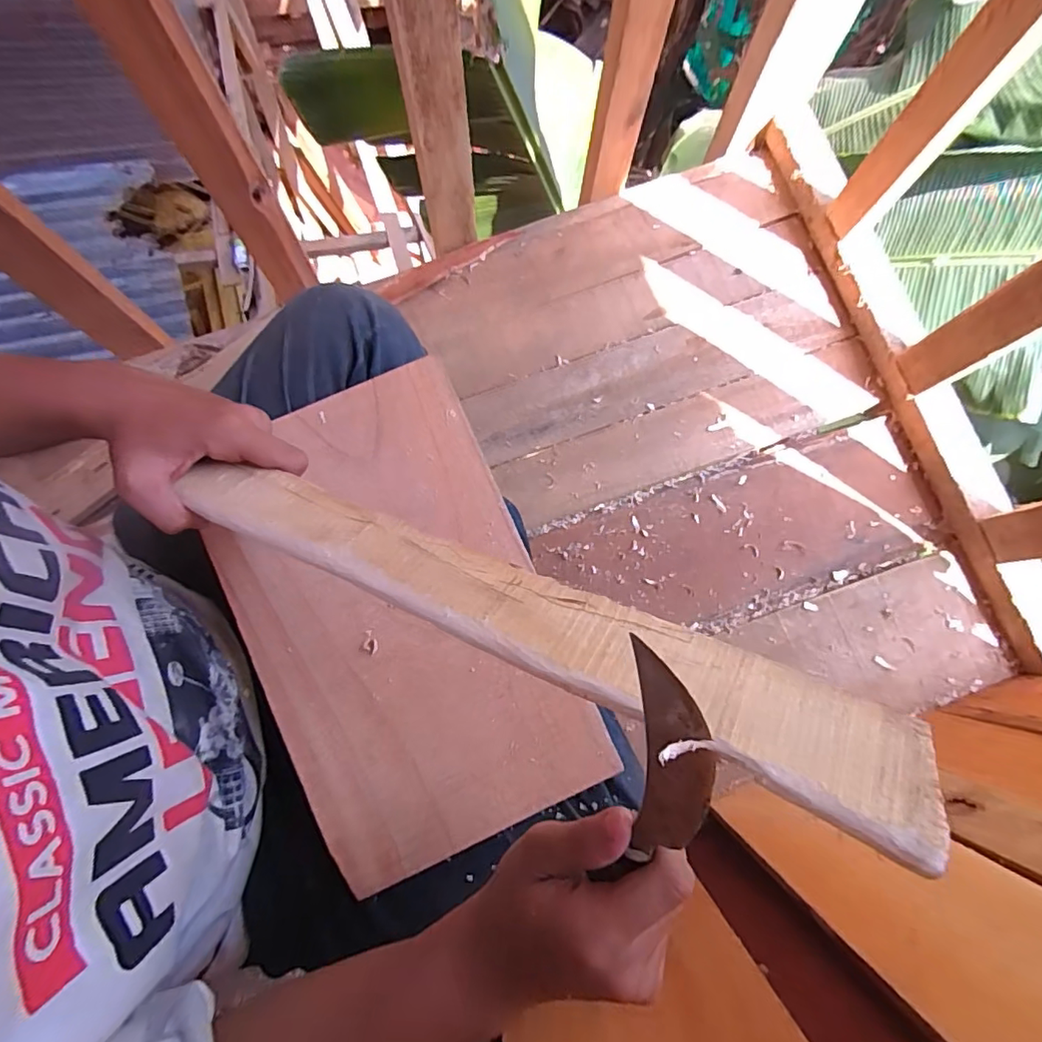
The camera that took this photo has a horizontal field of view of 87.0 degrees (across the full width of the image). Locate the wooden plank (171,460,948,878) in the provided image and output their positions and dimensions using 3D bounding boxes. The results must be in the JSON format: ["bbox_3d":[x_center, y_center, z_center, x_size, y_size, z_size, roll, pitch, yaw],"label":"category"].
[{"bbox_3d":[-0.030,0.030,0.249,0.367,0.020,0.040,19,78,26],"label":"wooden plank"}]

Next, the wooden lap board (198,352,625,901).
[{"bbox_3d":[-0.089,0.066,0.388,0.196,0.012,0.322,-25,85,-4],"label":"wooden lap board"}]

